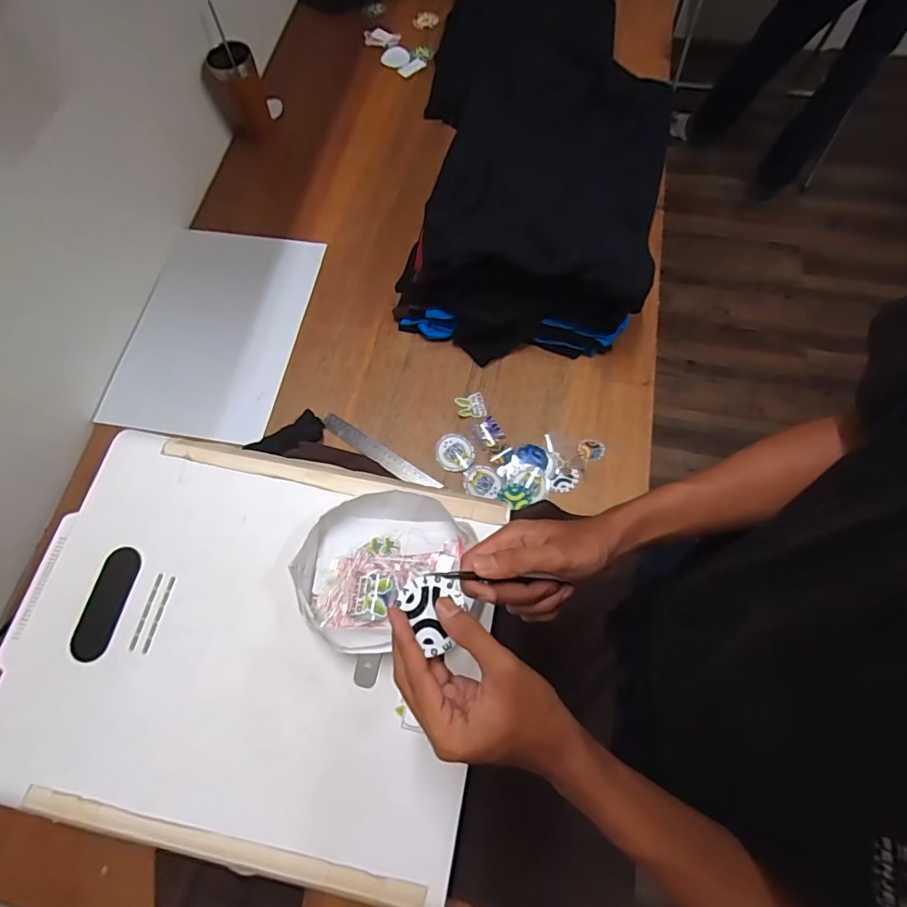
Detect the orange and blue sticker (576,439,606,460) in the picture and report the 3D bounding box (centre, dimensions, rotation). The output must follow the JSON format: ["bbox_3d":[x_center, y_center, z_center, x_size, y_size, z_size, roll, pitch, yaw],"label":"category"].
[{"bbox_3d":[0.214,-0.006,0.774,0.041,0.004,0.036,14,74,10],"label":"orange and blue sticker"}]

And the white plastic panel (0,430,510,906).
[{"bbox_3d":[-0.222,0.193,0.540,0.499,0.025,0.400,9,69,5],"label":"white plastic panel"}]

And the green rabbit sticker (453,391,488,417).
[{"bbox_3d":[0.028,-0.077,0.811,0.046,0.006,0.040,-11,69,-3],"label":"green rabbit sticker"}]

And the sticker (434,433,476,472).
[{"bbox_3d":[0.002,-0.003,0.781,0.062,0.004,0.060,-1,69,2],"label":"sticker"}]

